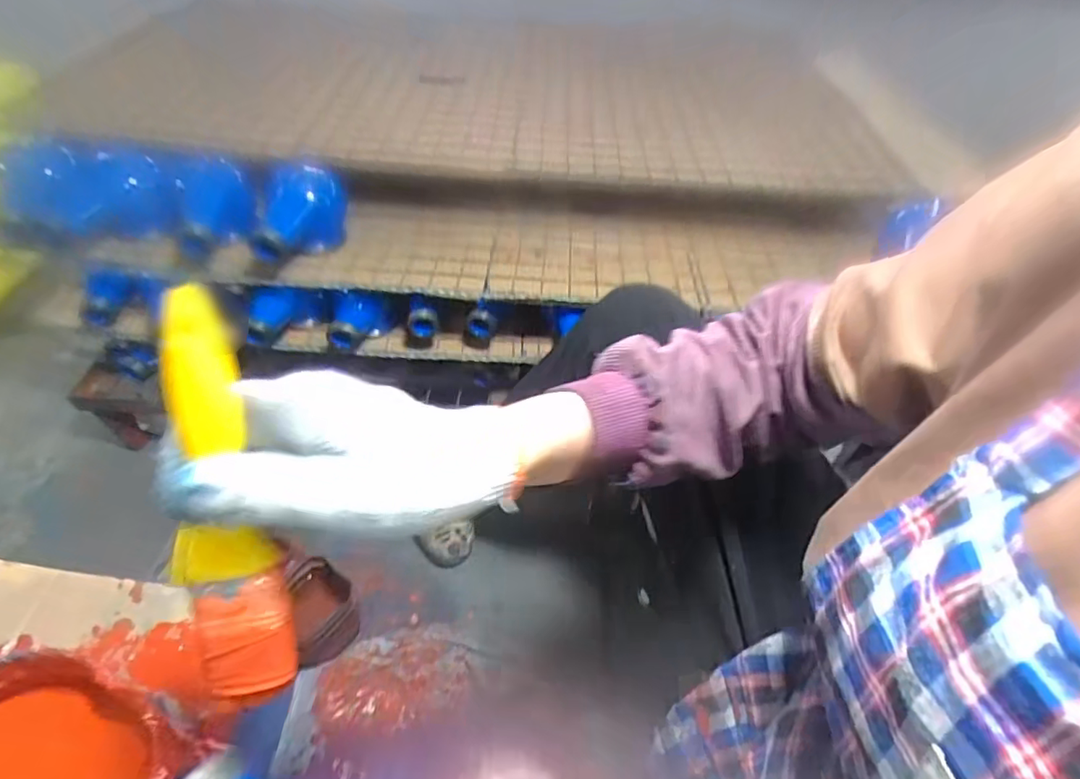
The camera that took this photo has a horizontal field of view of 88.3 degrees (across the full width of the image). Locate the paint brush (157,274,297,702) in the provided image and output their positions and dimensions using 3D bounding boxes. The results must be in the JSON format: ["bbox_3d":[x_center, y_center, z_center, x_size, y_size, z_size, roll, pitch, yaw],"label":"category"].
[{"bbox_3d":[-0.127,0.047,0.223,0.036,0.171,0.013,-5,10,-9],"label":"paint brush"}]

